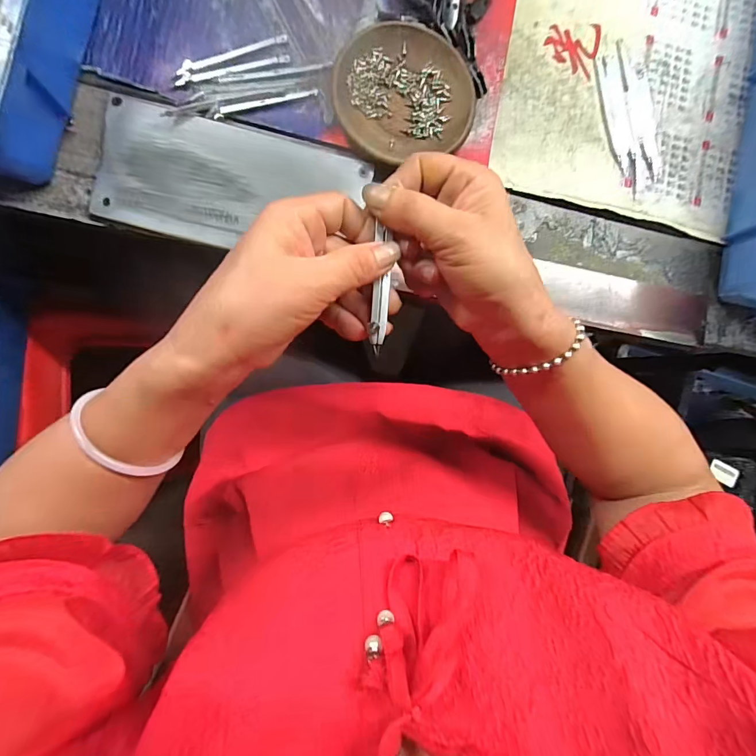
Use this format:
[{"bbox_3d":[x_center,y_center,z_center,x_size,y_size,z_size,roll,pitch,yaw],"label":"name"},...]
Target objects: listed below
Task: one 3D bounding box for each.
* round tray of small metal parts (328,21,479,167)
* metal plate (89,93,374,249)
[{"bbox_3d":[0.020,-0.232,0.325,0.111,0.015,0.105,0,90,-7],"label":"round tray of small metal parts"},{"bbox_3d":[-0.112,-0.151,0.310,0.196,0.006,0.095,10,89,-7],"label":"metal plate"}]

